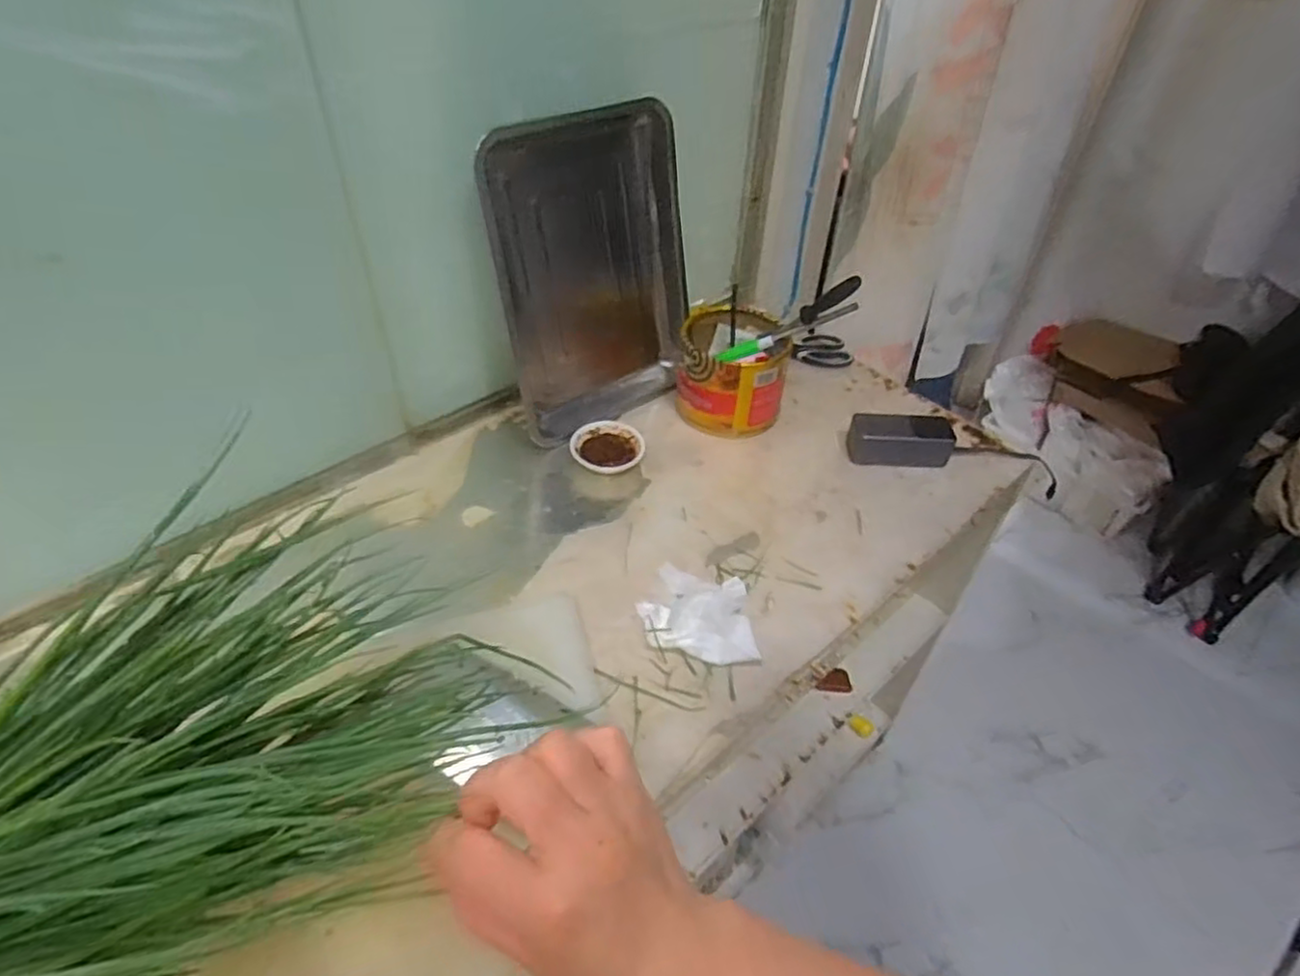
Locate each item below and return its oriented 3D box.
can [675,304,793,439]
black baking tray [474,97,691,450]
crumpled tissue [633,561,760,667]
[{"bbox_3d":[0.108,-0.153,0.940,0.139,0.101,0.140,9,44,6],"label":"can"},{"bbox_3d":[-0.070,-0.261,0.868,0.269,0.351,0.060,-27,36,-27],"label":"black baking tray"},{"bbox_3d":[0.047,0.121,0.716,0.110,0.027,0.114,-3,44,-6],"label":"crumpled tissue"}]

